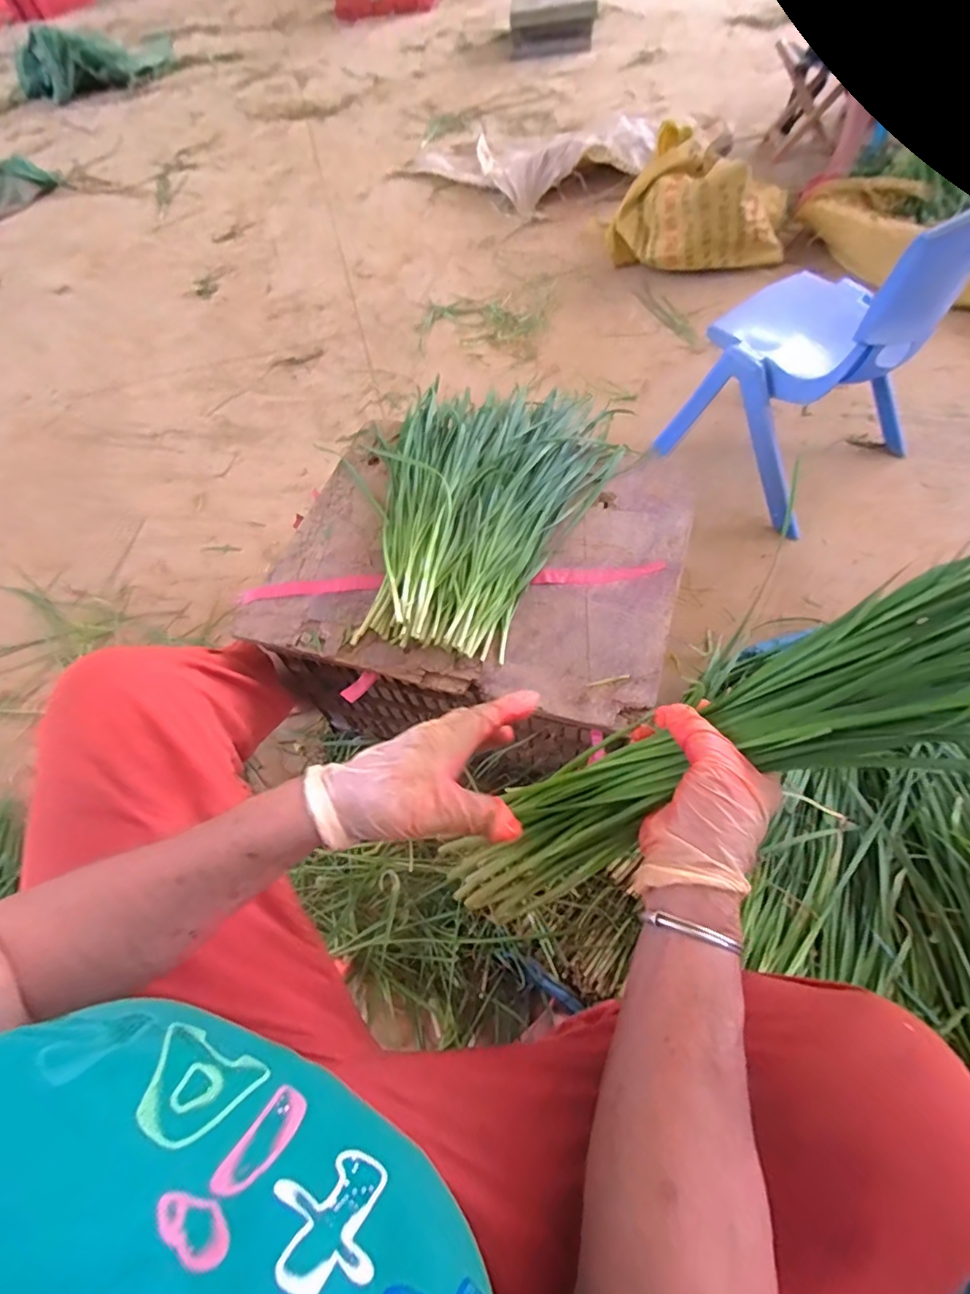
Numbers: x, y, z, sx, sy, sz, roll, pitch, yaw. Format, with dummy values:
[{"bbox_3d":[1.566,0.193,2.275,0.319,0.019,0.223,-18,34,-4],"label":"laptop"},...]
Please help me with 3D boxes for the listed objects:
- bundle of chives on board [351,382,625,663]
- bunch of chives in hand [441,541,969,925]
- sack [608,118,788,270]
[{"bbox_3d":[0.002,-0.193,0.689,0.297,0.046,0.448,8,61,8],"label":"bundle of chives on board"},{"bbox_3d":[0.200,0.061,0.367,0.509,0.054,0.120,-31,60,14],"label":"bunch of chives in hand"},{"bbox_3d":[0.559,-1.128,1.421,0.443,0.233,0.239,15,62,12],"label":"sack"}]

